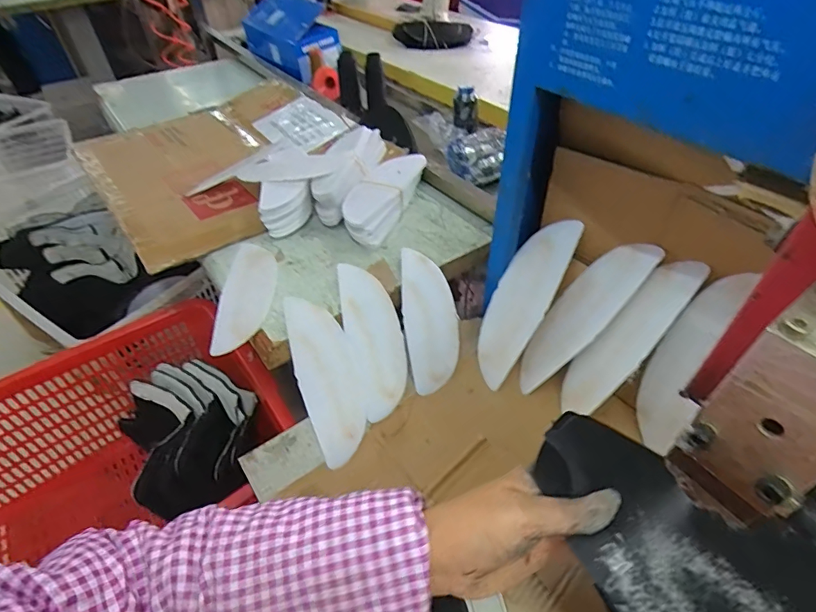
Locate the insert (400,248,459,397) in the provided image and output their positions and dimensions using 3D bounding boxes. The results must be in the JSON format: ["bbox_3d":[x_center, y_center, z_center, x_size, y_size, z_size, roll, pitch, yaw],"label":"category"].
[{"bbox_3d":[0.032,0.017,0.626,0.073,0.010,0.208,1,62,-11],"label":"insert"}]

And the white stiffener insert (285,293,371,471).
[{"bbox_3d":[-0.099,0.083,0.561,0.068,0.008,0.209,-11,66,-18],"label":"white stiffener insert"}]

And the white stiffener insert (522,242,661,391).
[{"bbox_3d":[0.197,0.010,0.536,0.013,0.211,0.068,14,33,-37],"label":"white stiffener insert"}]

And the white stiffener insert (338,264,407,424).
[{"bbox_3d":[-0.043,0.037,0.599,0.072,0.007,0.215,-11,65,-17],"label":"white stiffener insert"}]

